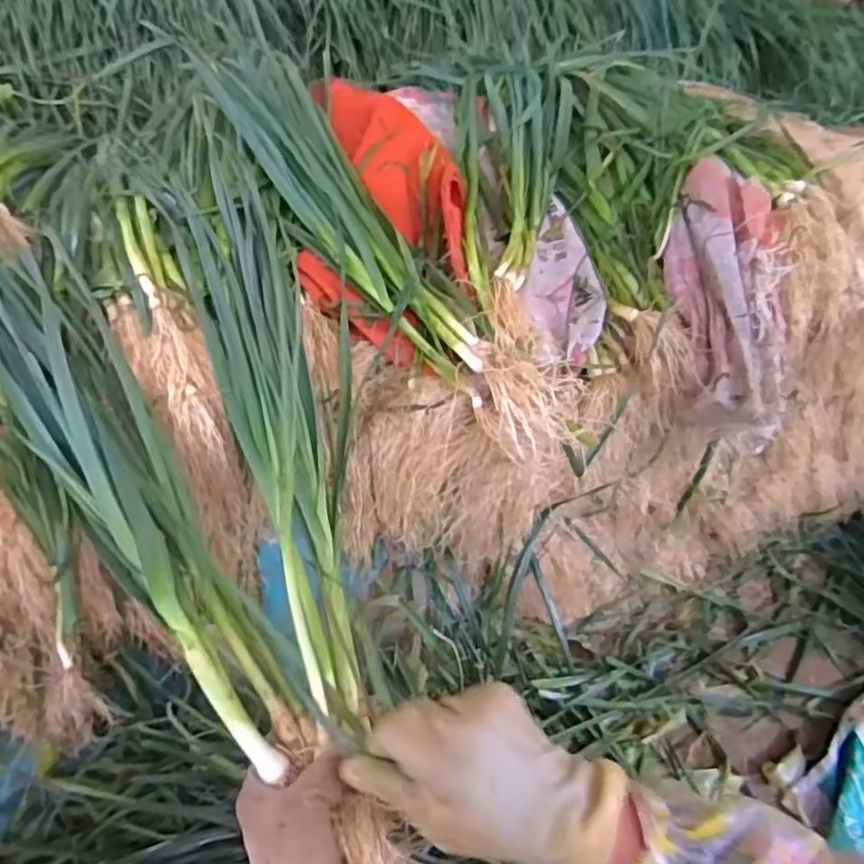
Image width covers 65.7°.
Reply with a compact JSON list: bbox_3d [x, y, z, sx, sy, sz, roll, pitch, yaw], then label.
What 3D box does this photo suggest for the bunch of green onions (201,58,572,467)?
[{"bbox_3d":[-0.075,-0.215,0.689,0.105,0.098,0.586,-23,54,-25],"label":"bunch of green onions"}]

